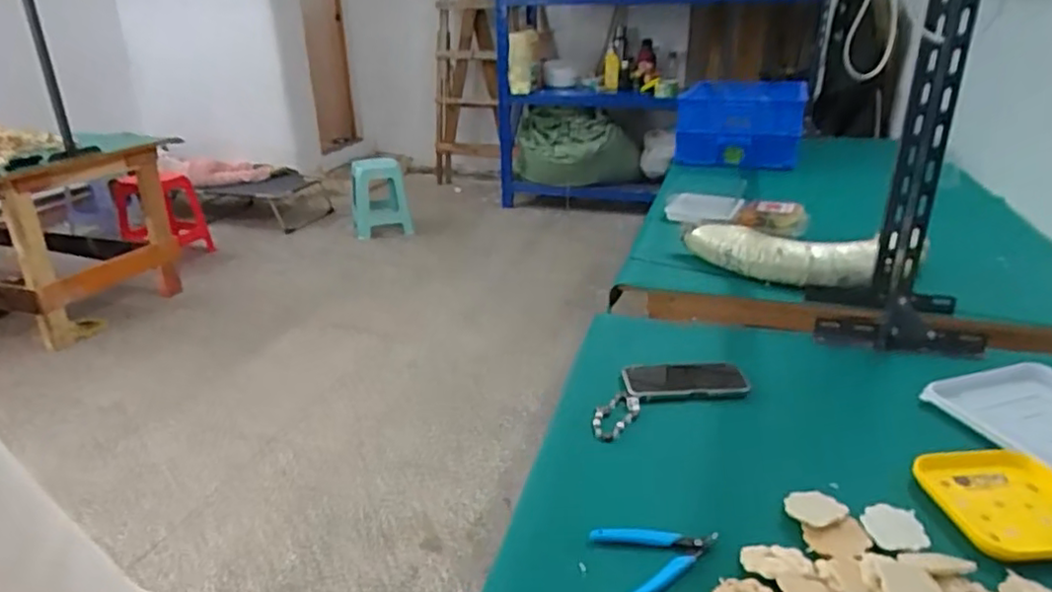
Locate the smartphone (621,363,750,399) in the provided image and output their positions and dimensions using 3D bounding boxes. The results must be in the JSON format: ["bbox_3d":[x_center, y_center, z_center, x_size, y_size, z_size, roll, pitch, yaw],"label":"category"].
[{"bbox_3d":[0.226,0.118,0.929,0.166,0.010,0.081,-1,23,3],"label":"smartphone"}]

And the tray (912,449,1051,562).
[{"bbox_3d":[0.516,0.214,0.682,0.146,0.016,0.148,-4,23,-3],"label":"tray"}]

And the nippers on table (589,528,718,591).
[{"bbox_3d":[0.135,0.251,0.635,0.119,0.007,0.091,-9,24,-14],"label":"nippers on table"}]

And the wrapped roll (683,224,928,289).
[{"bbox_3d":[0.528,-0.079,1.296,0.438,0.075,0.118,8,25,24],"label":"wrapped roll"}]

